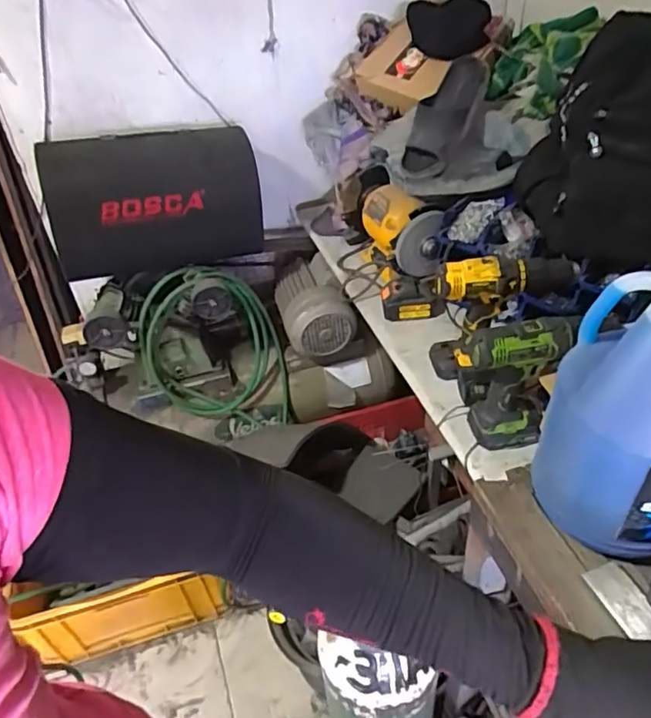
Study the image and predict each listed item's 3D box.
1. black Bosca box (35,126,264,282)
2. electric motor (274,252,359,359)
[{"bbox_3d":[-0.418,-0.398,1.434,0.499,0.289,0.265,-11,41,-7],"label":"black Bosca box"},{"bbox_3d":[-0.035,-0.151,1.624,0.192,0.184,0.238,-10,41,-6],"label":"electric motor"}]

